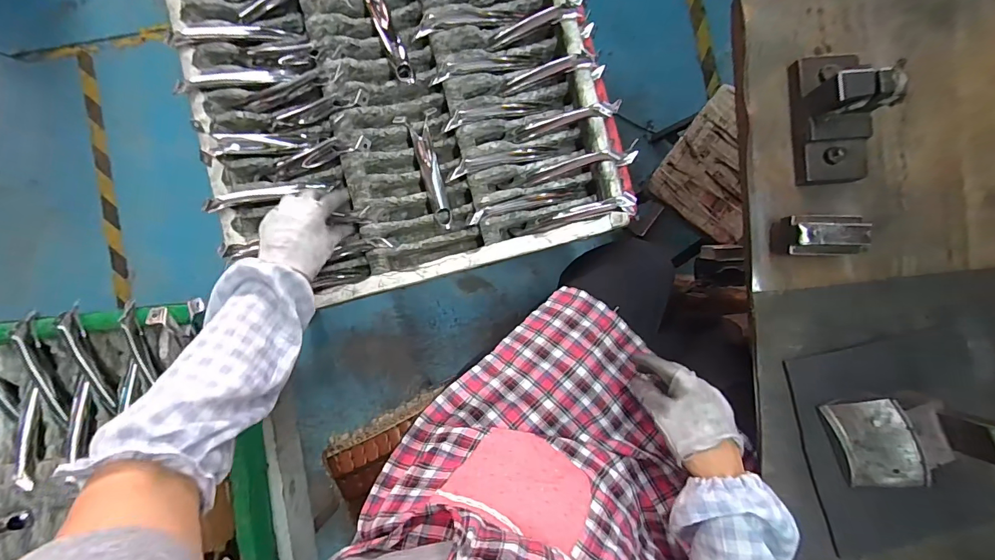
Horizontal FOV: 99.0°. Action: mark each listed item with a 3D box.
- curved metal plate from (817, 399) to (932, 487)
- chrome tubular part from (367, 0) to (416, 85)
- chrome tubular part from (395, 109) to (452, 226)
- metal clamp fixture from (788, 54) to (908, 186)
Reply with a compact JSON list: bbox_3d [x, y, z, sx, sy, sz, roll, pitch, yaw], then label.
[{"bbox_3d":[0.378,0.167,0.425,0.066,0.017,0.093,-23,90,38],"label":"curved metal plate"},{"bbox_3d":[-0.156,-0.352,0.621,0.026,0.026,0.144,-23,89,0],"label":"chrome tubular part"},{"bbox_3d":[-0.104,-0.159,0.618,0.050,0.021,0.174,-9,89,0],"label":"chrome tubular part"},{"bbox_3d":[0.351,-0.172,0.428,0.066,0.069,0.134,-6,89,0],"label":"metal clamp fixture"}]

